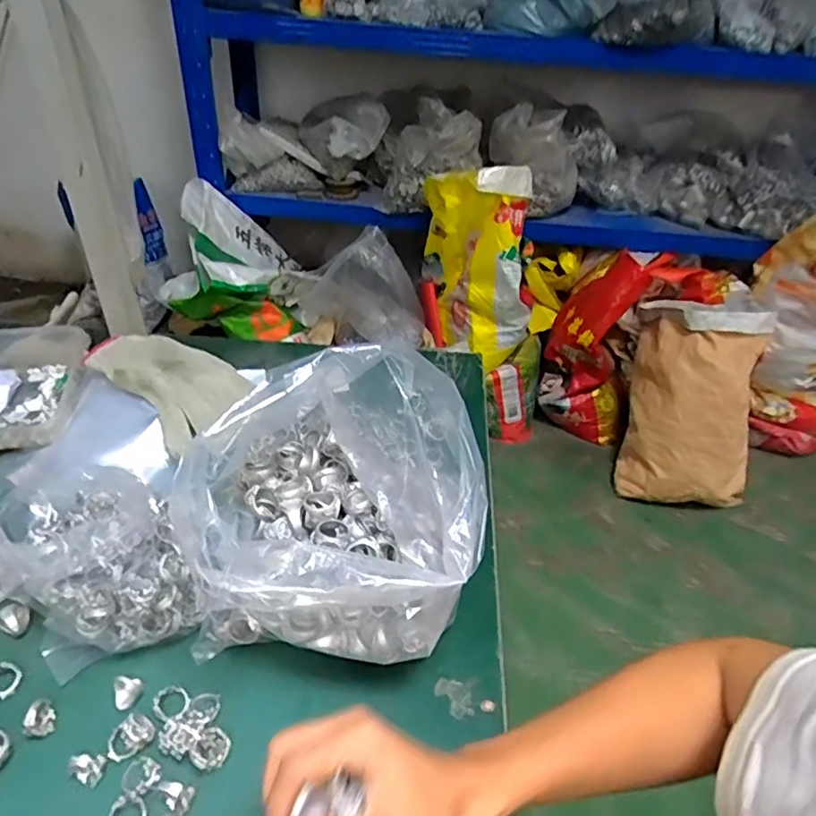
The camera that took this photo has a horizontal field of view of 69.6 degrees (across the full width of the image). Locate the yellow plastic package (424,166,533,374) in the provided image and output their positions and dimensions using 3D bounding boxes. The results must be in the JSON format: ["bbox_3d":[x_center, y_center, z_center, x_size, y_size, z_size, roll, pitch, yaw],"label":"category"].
[{"bbox_3d":[0.202,-0.400,1.658,0.312,0.500,0.184,1,38,-5],"label":"yellow plastic package"}]

